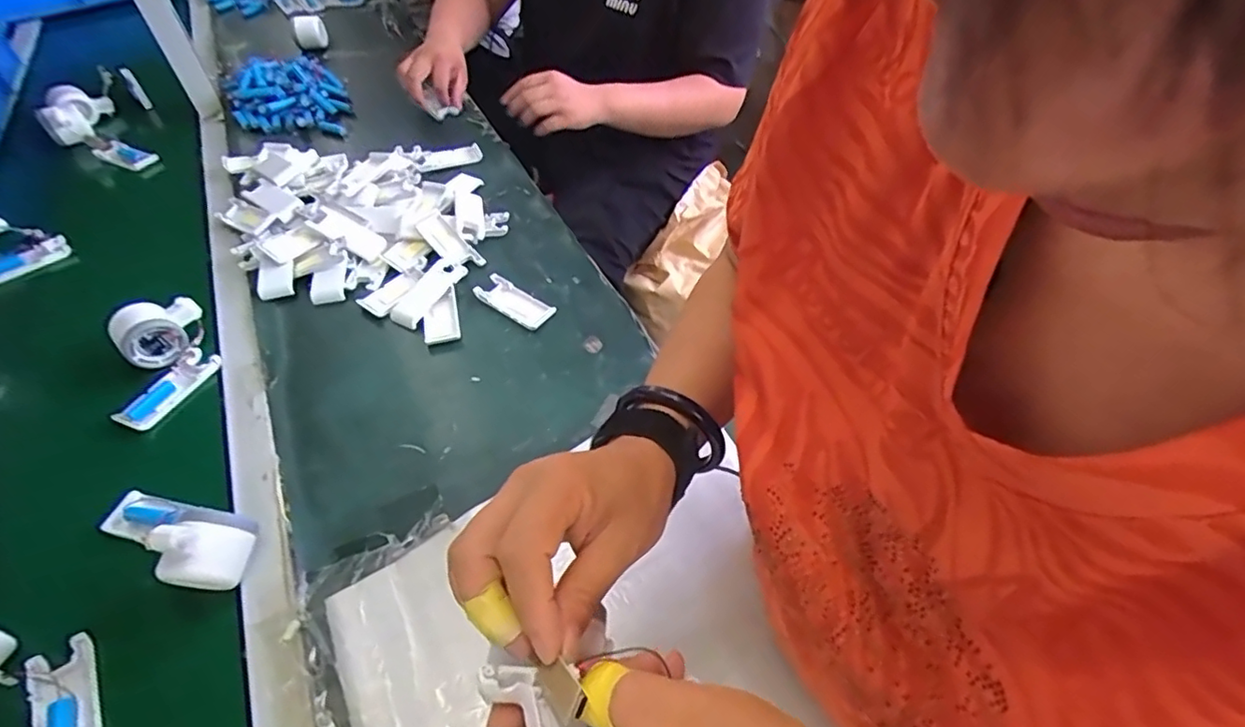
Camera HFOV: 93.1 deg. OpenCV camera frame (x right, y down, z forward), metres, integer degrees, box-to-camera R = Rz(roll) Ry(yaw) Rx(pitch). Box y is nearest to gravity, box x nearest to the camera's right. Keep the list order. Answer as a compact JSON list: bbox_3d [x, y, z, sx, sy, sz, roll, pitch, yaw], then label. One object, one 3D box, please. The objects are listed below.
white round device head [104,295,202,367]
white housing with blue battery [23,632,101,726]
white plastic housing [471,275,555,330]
[{"bbox_3d":[-0.504,-0.038,0.644,0.038,0.060,0.082,34,57,27],"label":"white round device head"},{"bbox_3d":[-0.414,0.257,0.435,0.042,0.018,0.104,-28,54,-22],"label":"white housing with blue battery"},{"bbox_3d":[-0.131,-0.076,0.718,0.101,0.010,0.042,29,55,23],"label":"white plastic housing"}]

